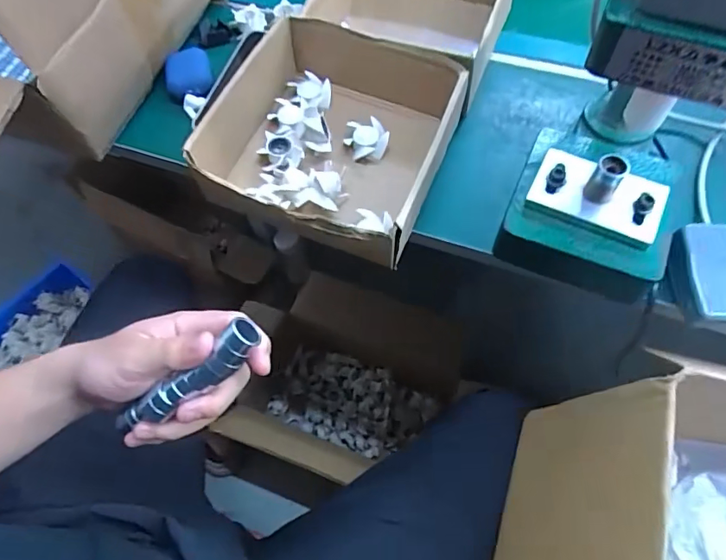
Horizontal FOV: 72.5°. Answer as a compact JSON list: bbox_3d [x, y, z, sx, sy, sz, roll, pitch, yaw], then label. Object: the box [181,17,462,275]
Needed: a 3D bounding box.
[{"bbox_3d":[-0.024,-0.130,0.456,0.191,0.082,0.207,17,61,13],"label":"box"}]

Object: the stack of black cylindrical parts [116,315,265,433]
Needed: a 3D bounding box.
[{"bbox_3d":[-0.125,0.073,0.328,0.140,0.019,0.023,-34,56,24],"label":"stack of black cylindrical parts"}]

